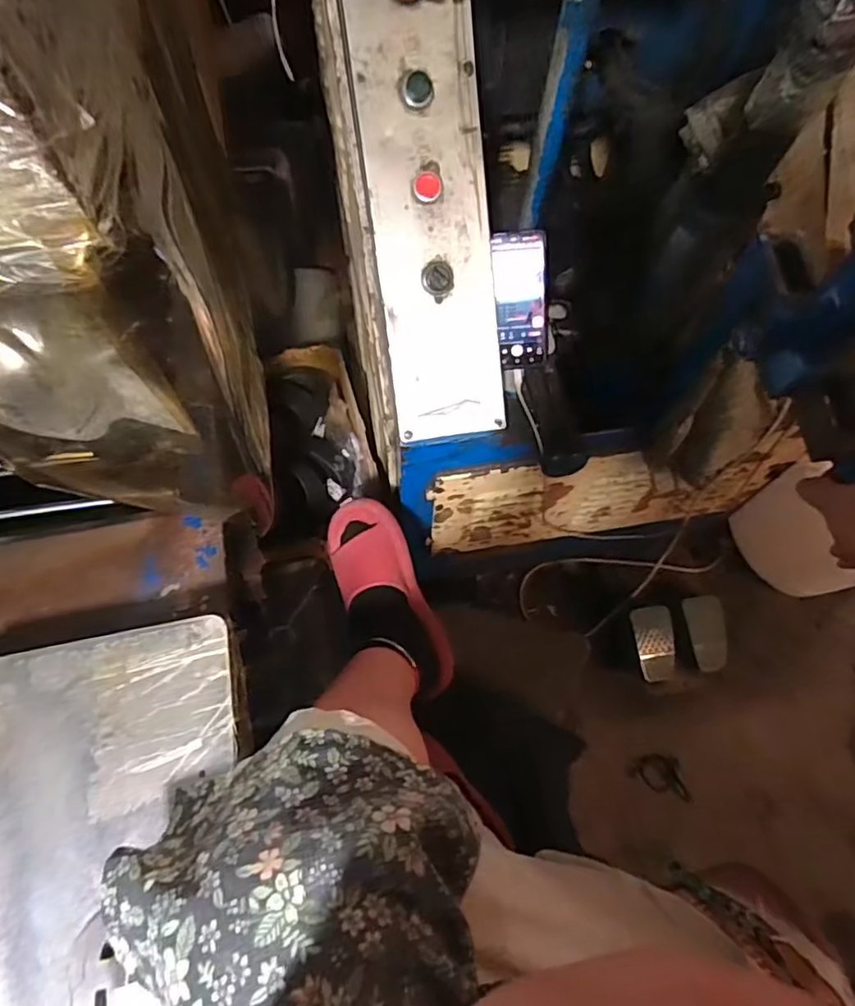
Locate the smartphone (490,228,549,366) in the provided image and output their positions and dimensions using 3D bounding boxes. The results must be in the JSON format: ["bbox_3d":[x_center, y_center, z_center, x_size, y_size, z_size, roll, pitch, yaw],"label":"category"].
[{"bbox_3d":[0.115,-0.245,0.747,0.063,0.156,0.009,-3,22,13],"label":"smartphone"}]

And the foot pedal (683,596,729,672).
[{"bbox_3d":[0.539,0.250,1.178,0.072,0.026,0.151,-18,99,-9],"label":"foot pedal"}]

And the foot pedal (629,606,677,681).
[{"bbox_3d":[0.434,0.269,1.176,0.071,0.031,0.148,-14,96,-7],"label":"foot pedal"}]

